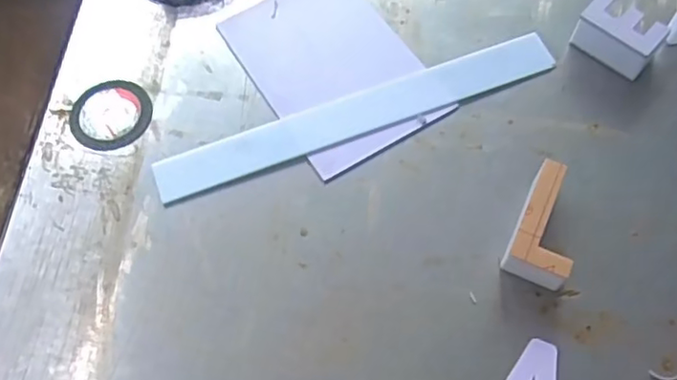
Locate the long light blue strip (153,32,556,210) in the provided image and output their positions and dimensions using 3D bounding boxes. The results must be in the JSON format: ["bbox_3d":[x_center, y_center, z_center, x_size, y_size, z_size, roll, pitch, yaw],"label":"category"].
[{"bbox_3d":[0.022,-0.081,0.683,0.441,0.008,0.054,-20,68,-6],"label":"long light blue strip"}]

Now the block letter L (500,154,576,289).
[{"bbox_3d":[0.200,0.032,0.600,0.056,0.046,0.112,21,65,11],"label":"block letter L"}]

